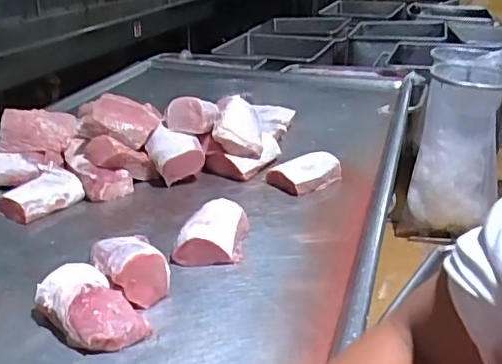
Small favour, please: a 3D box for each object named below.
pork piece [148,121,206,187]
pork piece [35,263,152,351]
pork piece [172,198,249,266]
[{"bbox_3d":[-0.185,-0.054,1.377,0.133,0.124,0.110,-7,26,-14],"label":"pork piece"},{"bbox_3d":[-0.254,0.201,0.885,0.188,0.072,0.115,22,33,40],"label":"pork piece"},{"bbox_3d":[-0.074,0.098,1.098,0.119,0.072,0.169,3,25,9],"label":"pork piece"}]

